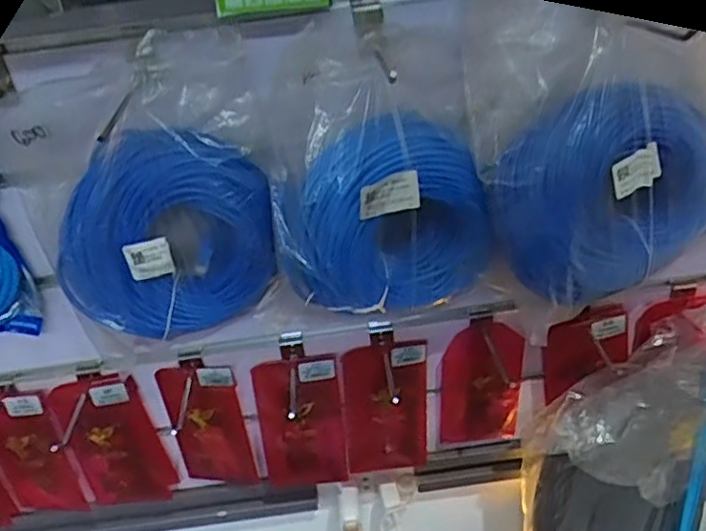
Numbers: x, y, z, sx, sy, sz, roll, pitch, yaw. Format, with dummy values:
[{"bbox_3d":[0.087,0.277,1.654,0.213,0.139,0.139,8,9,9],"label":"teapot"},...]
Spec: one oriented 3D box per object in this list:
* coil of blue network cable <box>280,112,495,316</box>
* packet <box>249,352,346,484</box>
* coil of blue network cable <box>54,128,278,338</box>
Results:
[{"bbox_3d":[0.024,-0.035,0.497,0.160,0.142,0.047,-13,32,-8],"label":"coil of blue network cable"},{"bbox_3d":[-0.053,0.161,0.663,0.089,0.150,0.030,-8,32,-1],"label":"packet"},{"bbox_3d":[-0.150,-0.022,0.500,0.173,0.157,0.034,-9,32,-2],"label":"coil of blue network cable"}]

